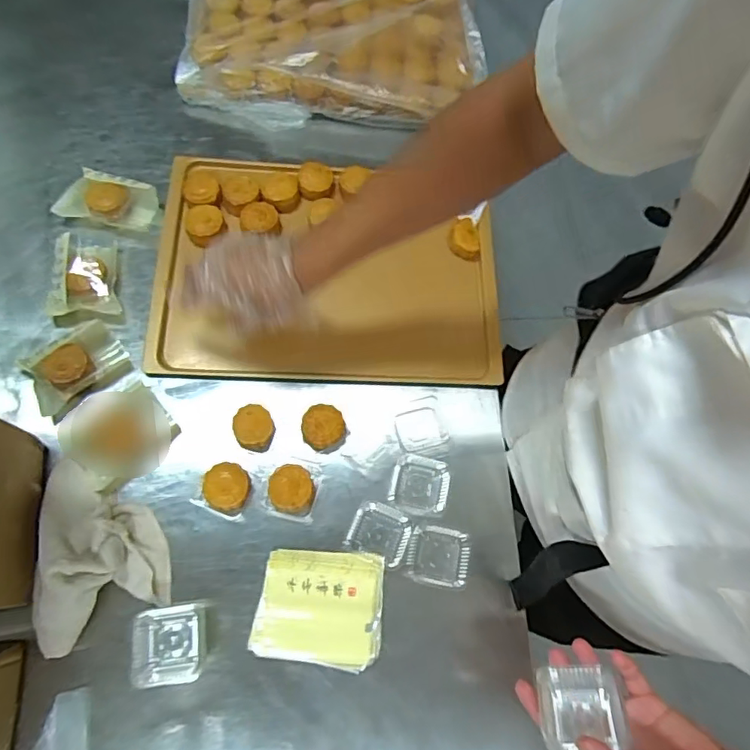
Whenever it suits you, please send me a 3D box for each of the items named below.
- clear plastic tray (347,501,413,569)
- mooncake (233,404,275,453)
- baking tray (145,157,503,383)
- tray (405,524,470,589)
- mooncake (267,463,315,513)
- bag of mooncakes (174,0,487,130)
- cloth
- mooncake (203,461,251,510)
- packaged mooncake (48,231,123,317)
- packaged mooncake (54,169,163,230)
[{"bbox_3d":[0.006,0.173,0.584,0.064,0.020,0.055,25,70,2],"label":"clear plastic tray"},{"bbox_3d":[-0.135,0.062,0.602,0.042,0.029,0.053,-19,74,-13],"label":"mooncake"},{"bbox_3d":[-0.055,-0.147,0.680,0.418,0.041,0.302,2,70,-6],"label":"baking tray"},{"bbox_3d":[0.070,0.200,0.589,0.065,0.021,0.061,13,70,-2],"label":"tray"},{"bbox_3d":[-0.091,0.125,0.586,0.047,0.024,0.050,3,70,-6],"label":"mooncake"},{"bbox_3d":[-0.069,-0.534,0.805,0.437,0.045,0.370,-6,71,-9],"label":"bag of mooncakes"},{"bbox_3d":[-0.276,0.173,0.534,0.117,0.065,0.181,-7,73,-8],"label":"cloth"},{"bbox_3d":[-0.160,0.122,0.582,0.047,0.030,0.049,-5,71,-9],"label":"mooncake"},{"bbox_3d":[-0.350,-0.122,0.642,0.074,0.038,0.102,-6,72,-8],"label":"packaged mooncake"},{"bbox_3d":[-0.337,-0.223,0.675,0.106,0.033,0.077,13,71,-1],"label":"packaged mooncake"}]

